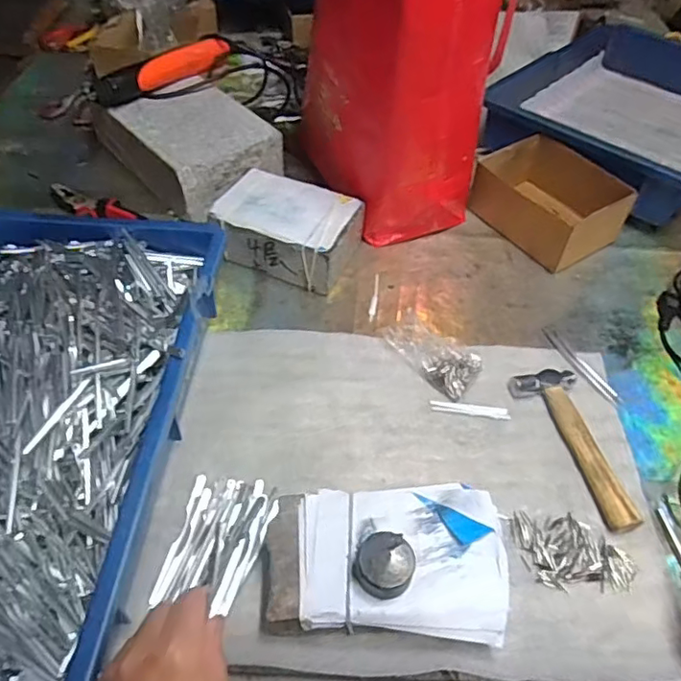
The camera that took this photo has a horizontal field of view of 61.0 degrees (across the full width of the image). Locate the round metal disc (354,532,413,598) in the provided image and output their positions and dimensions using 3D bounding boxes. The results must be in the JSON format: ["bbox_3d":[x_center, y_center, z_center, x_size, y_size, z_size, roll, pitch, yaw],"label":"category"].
[{"bbox_3d":[0.031,0.154,0.394,0.039,0.022,0.038,1,49,-2],"label":"round metal disc"}]

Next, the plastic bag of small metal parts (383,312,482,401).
[{"bbox_3d":[0.094,0.006,0.564,0.090,0.036,0.056,33,55,24],"label":"plastic bag of small metal parts"}]

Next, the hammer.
[{"bbox_3d":[0.214,0.091,0.509,0.058,0.016,0.156,-11,50,-12],"label":"hammer"}]

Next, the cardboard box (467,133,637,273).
[{"bbox_3d":[0.249,-0.168,0.700,0.115,0.077,0.156,-28,56,-25],"label":"cardboard box"}]

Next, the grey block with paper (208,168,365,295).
[{"bbox_3d":[-0.058,-0.128,0.657,0.151,0.066,0.108,18,50,13],"label":"grey block with paper"}]

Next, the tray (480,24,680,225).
[{"bbox_3d":[0.415,-0.321,0.826,0.286,0.102,0.408,32,55,23],"label":"tray"}]

